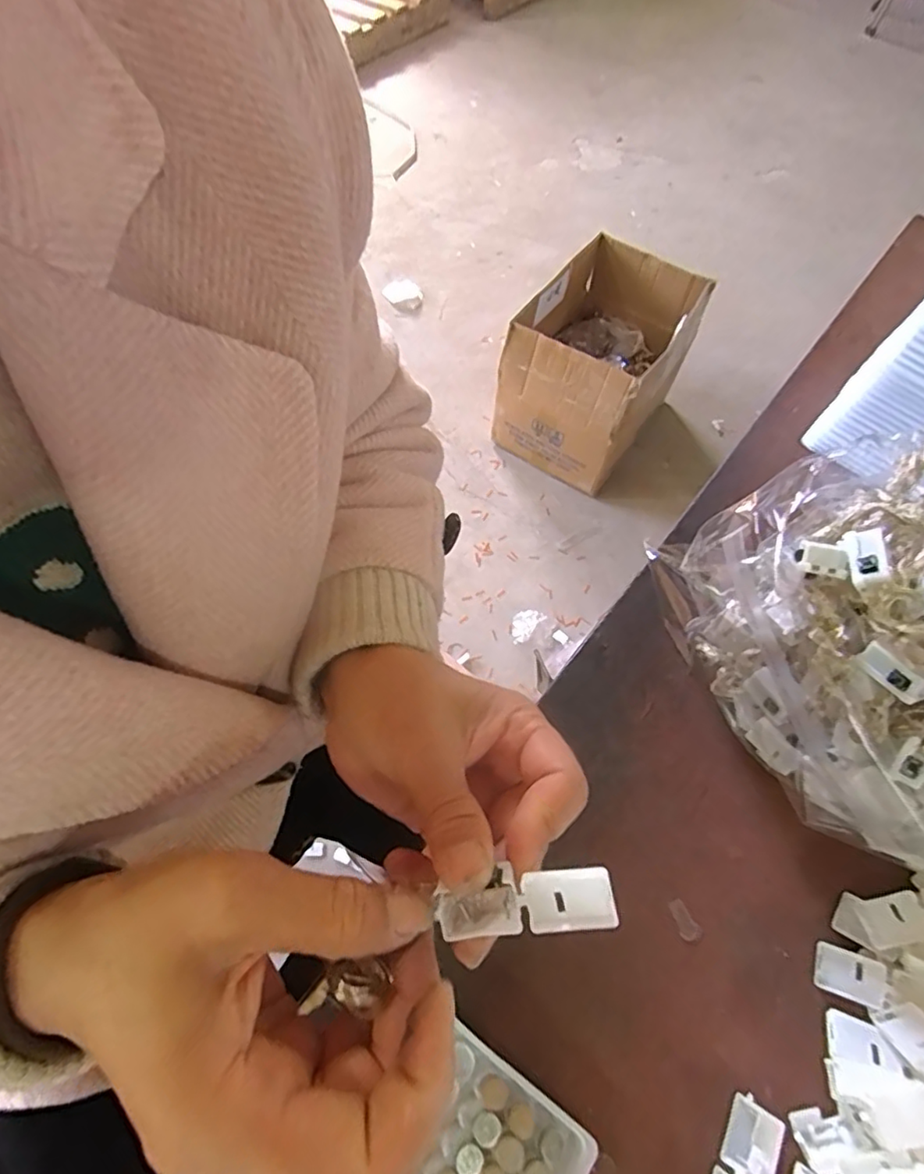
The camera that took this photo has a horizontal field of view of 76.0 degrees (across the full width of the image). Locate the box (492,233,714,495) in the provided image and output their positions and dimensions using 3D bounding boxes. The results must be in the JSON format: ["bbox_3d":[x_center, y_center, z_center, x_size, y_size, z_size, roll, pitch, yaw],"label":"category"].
[{"bbox_3d":[0.286,-0.467,1.254,0.300,0.277,0.419,26,64,11],"label":"box"}]

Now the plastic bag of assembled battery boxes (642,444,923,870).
[{"bbox_3d":[0.209,0.022,0.291,0.136,0.141,0.197,-18,64,-11],"label":"plastic bag of assembled battery boxes"}]

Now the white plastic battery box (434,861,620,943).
[{"bbox_3d":[0.020,0.100,0.189,0.055,0.011,0.021,-13,99,9],"label":"white plastic battery box"}]

